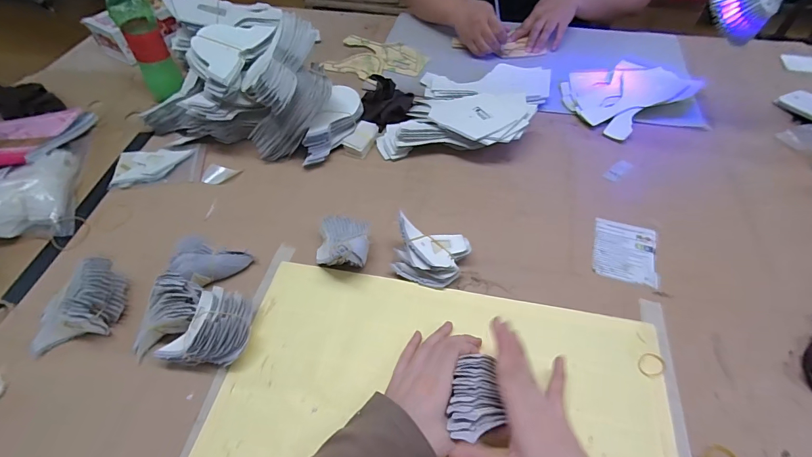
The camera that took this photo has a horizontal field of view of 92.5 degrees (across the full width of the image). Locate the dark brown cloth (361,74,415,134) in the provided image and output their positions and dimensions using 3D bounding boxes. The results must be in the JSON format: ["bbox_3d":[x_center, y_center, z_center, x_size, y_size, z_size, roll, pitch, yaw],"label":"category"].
[{"bbox_3d":[-0.031,-0.204,0.636,0.084,0.050,0.089,1,53,2],"label":"dark brown cloth"}]

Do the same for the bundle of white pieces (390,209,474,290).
[{"bbox_3d":[0.030,0.032,0.466,0.087,0.047,0.061,9,54,8],"label":"bundle of white pieces"}]

